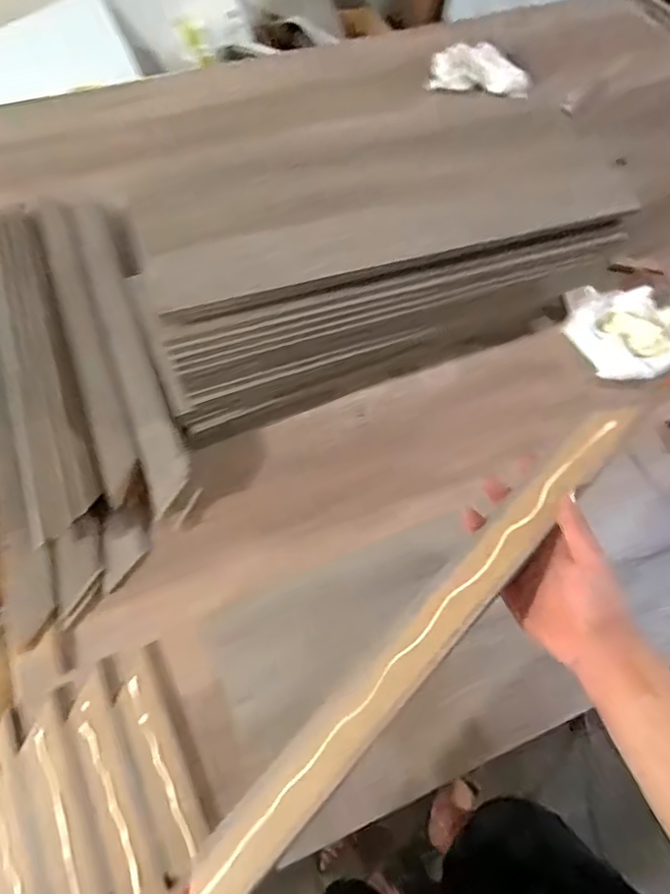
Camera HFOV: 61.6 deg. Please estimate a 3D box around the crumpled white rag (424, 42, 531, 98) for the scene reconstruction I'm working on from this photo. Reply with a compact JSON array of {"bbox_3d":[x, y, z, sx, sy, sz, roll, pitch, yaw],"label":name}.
[{"bbox_3d":[0.272,-0.699,1.045,0.185,0.055,0.092,14,62,6],"label":"crumpled white rag"}]

